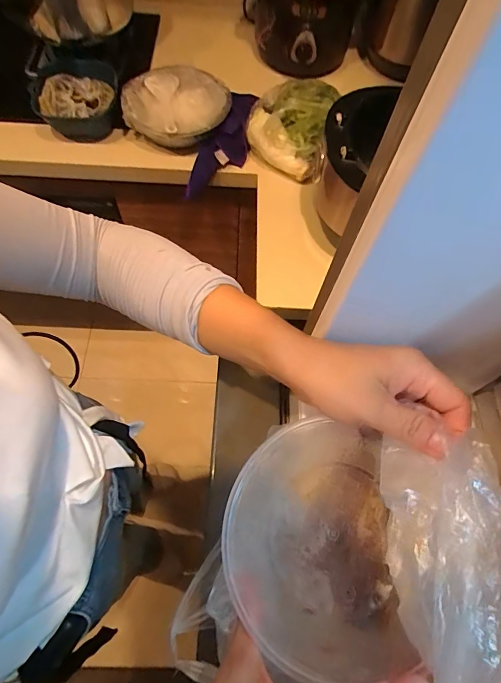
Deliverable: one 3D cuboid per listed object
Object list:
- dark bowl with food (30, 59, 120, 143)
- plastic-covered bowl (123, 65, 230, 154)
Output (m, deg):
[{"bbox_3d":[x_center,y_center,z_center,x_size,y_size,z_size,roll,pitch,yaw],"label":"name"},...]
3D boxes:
[{"bbox_3d":[-0.336,-0.471,0.782,0.149,0.075,0.154,-8,65,-8],"label":"dark bowl with food"},{"bbox_3d":[-0.146,-0.467,0.804,0.180,0.064,0.200,30,66,11],"label":"plastic-covered bowl"}]

